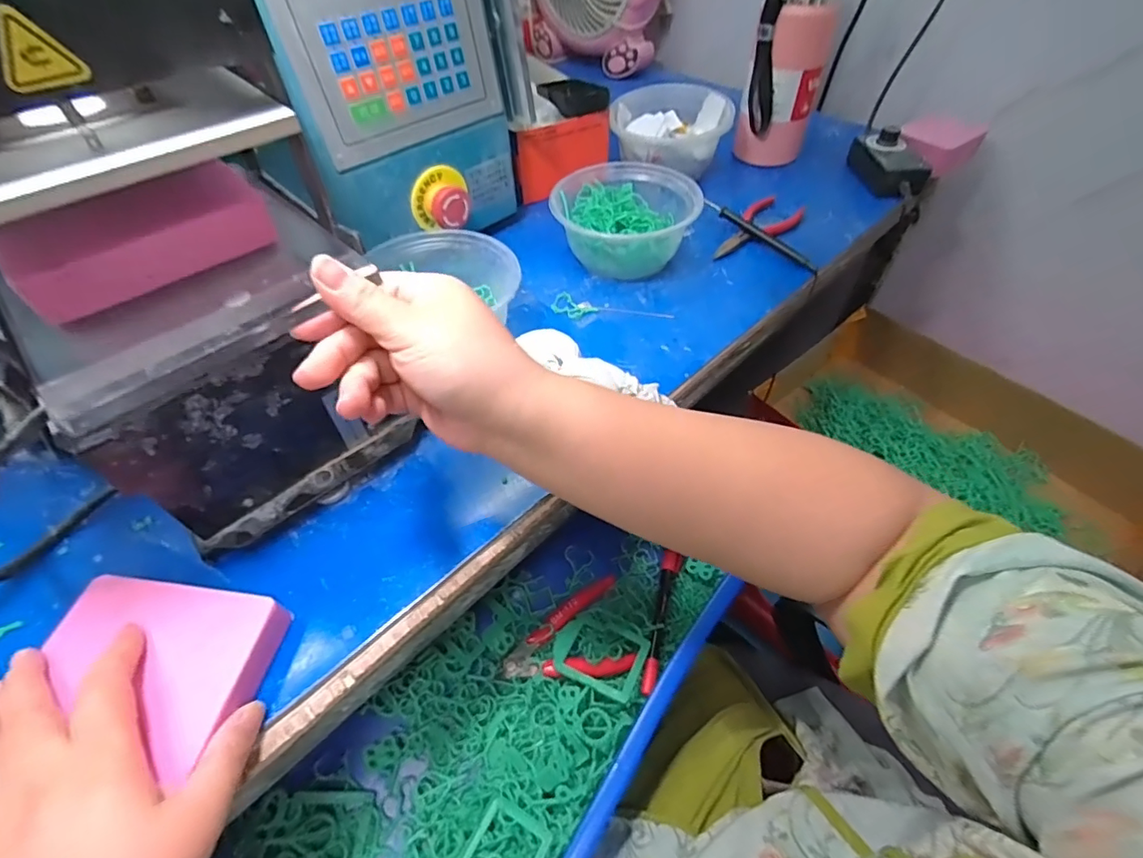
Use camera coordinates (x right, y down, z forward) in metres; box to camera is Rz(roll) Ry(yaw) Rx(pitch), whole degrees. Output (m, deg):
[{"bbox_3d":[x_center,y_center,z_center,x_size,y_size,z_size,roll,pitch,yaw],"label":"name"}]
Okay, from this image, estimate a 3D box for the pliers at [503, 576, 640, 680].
[{"bbox_3d":[-0.005,0.164,0.413,0.101,0.012,0.076,-11,51,-8],"label":"pliers"}]

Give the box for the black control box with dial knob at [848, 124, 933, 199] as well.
[{"bbox_3d":[0.352,-0.297,0.573,0.048,0.042,0.097,-5,51,-2],"label":"black control box with dial knob"}]

